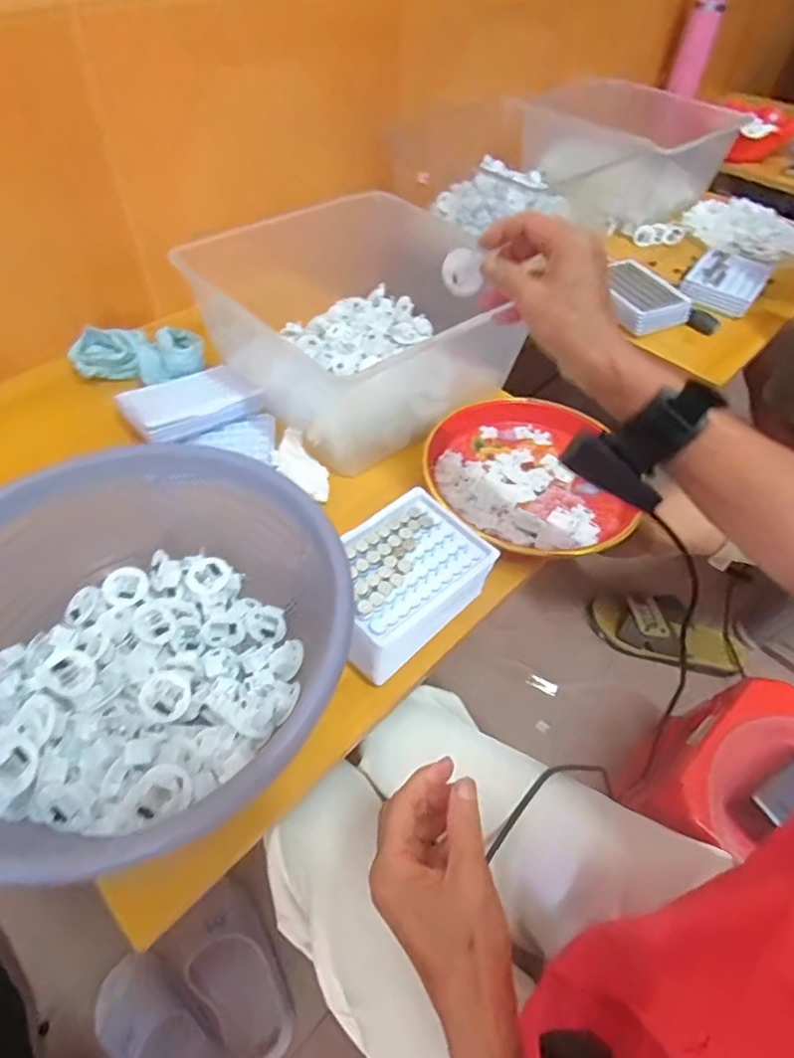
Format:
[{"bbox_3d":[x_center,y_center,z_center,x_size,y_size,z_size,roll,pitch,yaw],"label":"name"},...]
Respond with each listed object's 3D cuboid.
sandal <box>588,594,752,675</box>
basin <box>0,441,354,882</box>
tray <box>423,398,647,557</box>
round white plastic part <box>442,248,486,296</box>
[{"bbox_3d":[0.494,0.188,1.033,0.278,0.074,0.102,15,52,8],"label":"sandal"},{"bbox_3d":[-0.182,0.079,0.398,0.281,0.103,0.276,2,51,-2],"label":"basin"},{"bbox_3d":[0.133,-0.056,0.602,0.202,0.027,0.215,2,51,-2],"label":"tray"},{"bbox_3d":[0.050,-0.195,0.436,0.036,0.034,0.006,34,57,22],"label":"round white plastic part"}]

